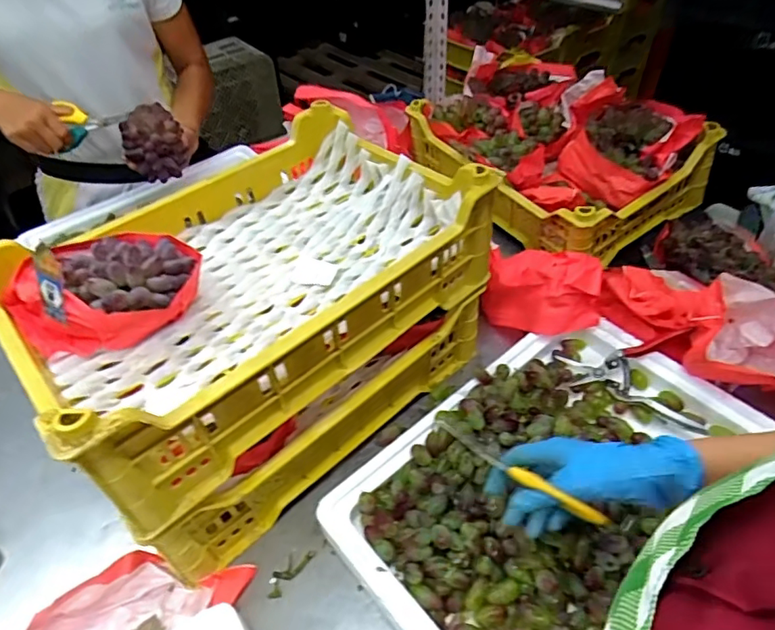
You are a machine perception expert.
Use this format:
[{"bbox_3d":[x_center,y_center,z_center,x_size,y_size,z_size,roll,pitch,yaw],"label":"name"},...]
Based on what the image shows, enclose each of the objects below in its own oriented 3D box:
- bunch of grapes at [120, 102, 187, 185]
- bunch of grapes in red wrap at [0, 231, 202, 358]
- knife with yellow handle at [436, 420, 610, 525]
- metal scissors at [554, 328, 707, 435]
[{"bbox_3d":[-0.368,-0.267,0.807,0.082,0.095,0.072,-28,51,-22],"label":"bunch of grapes"},{"bbox_3d":[-0.290,-0.033,0.517,0.186,0.098,0.107,-9,46,-6],"label":"bunch of grapes in red wrap"},{"bbox_3d":[0.111,0.134,0.444,0.158,0.021,0.009,27,53,27],"label":"knife with yellow handle"},{"bbox_3d":[0.300,0.074,0.644,0.158,0.047,0.116,3,46,6],"label":"metal scissors"}]

